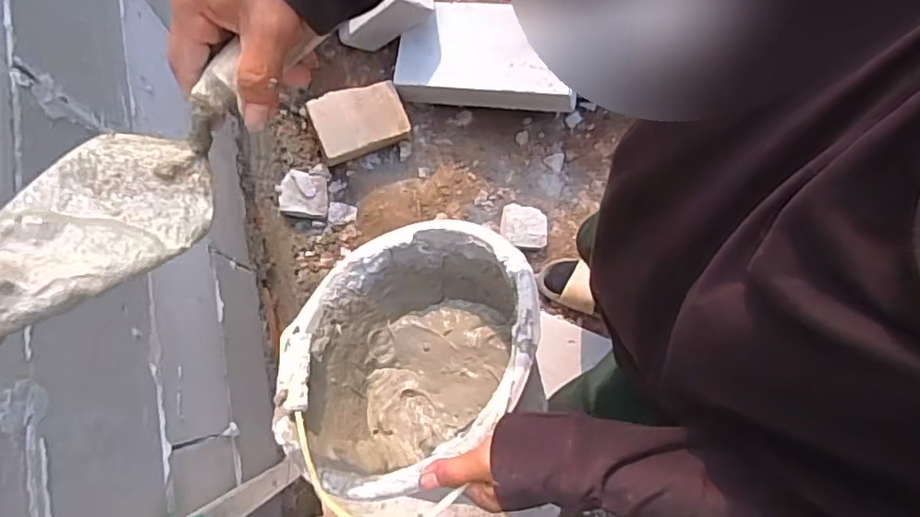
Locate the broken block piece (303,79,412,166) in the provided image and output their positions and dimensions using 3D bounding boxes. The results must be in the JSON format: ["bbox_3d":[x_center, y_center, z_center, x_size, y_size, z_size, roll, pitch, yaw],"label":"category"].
[{"bbox_3d":[-0.222,-0.302,1.317,0.201,0.122,0.126,-26,81,-6],"label":"broken block piece"}]

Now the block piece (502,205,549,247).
[{"bbox_3d":[0.148,-0.074,1.348,0.106,0.028,0.095,9,79,1],"label":"block piece"}]

